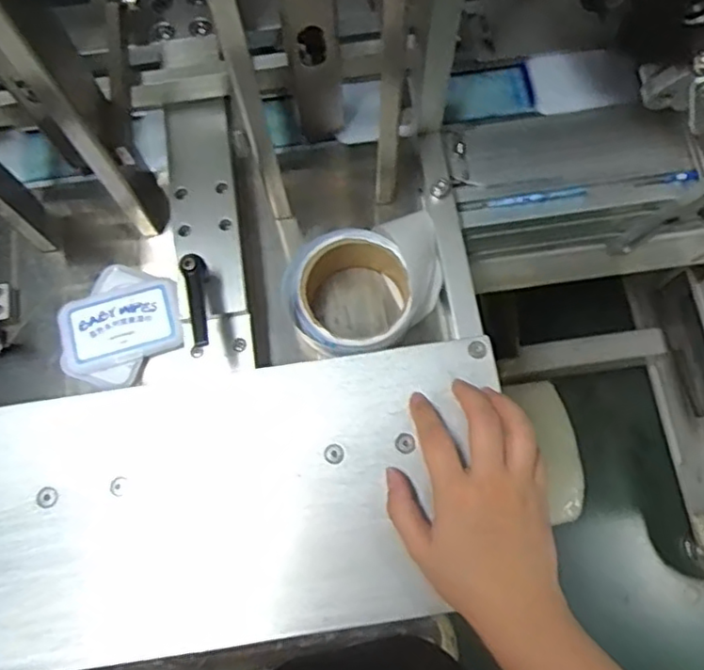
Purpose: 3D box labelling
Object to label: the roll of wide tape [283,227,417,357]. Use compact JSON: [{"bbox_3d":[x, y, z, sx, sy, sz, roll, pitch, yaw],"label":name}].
[{"bbox_3d":[-0.001,-0.028,0.497,0.094,0.052,0.096,0,74,1],"label":"roll of wide tape"}]

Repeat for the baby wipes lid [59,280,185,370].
[{"bbox_3d":[-0.183,-0.009,0.514,0.095,0.011,0.059,-13,74,-3],"label":"baby wipes lid"}]

